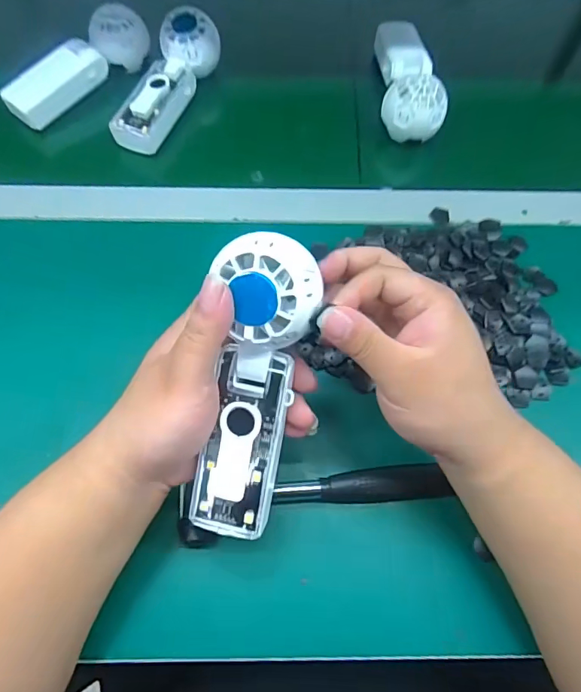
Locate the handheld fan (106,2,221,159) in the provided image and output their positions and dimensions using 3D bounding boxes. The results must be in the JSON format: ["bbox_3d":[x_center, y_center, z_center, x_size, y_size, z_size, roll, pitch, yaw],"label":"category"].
[{"bbox_3d":[-0.131,-0.280,0.468,0.051,0.054,0.162,20,66,8],"label":"handheld fan"}]

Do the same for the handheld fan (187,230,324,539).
[{"bbox_3d":[-0.021,0.026,0.255,0.050,0.025,0.171,12,104,4],"label":"handheld fan"}]

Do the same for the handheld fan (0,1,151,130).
[{"bbox_3d":[-0.229,-0.303,0.479,0.041,0.048,0.169,39,70,16],"label":"handheld fan"}]

